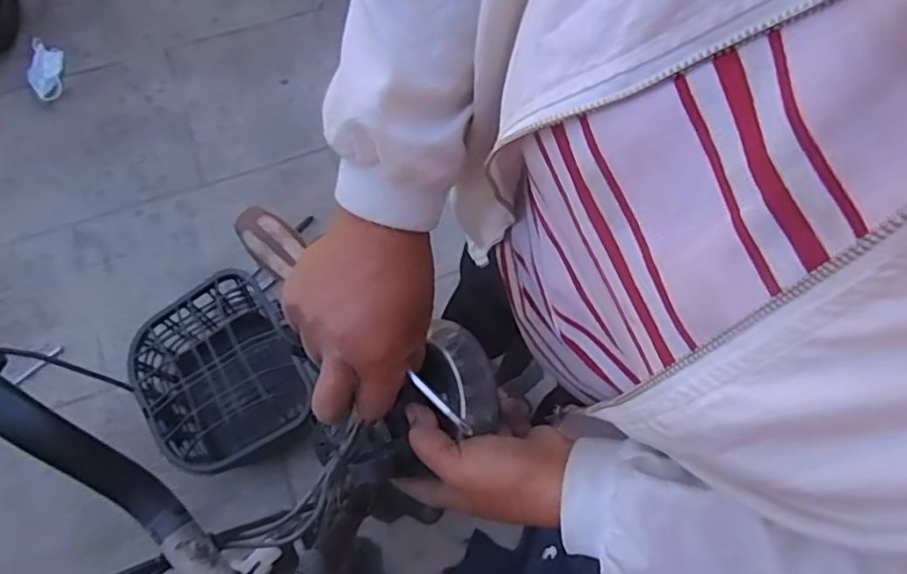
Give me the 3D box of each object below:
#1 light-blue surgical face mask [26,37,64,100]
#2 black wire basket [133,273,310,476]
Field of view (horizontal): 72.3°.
[{"bbox_3d":[-0.991,-0.536,1.510,0.064,0.042,0.168,-11,73,-5],"label":"light-blue surgical face mask"},{"bbox_3d":[-0.426,0.176,1.171,0.277,0.219,0.321,-28,75,-10],"label":"black wire basket"}]

